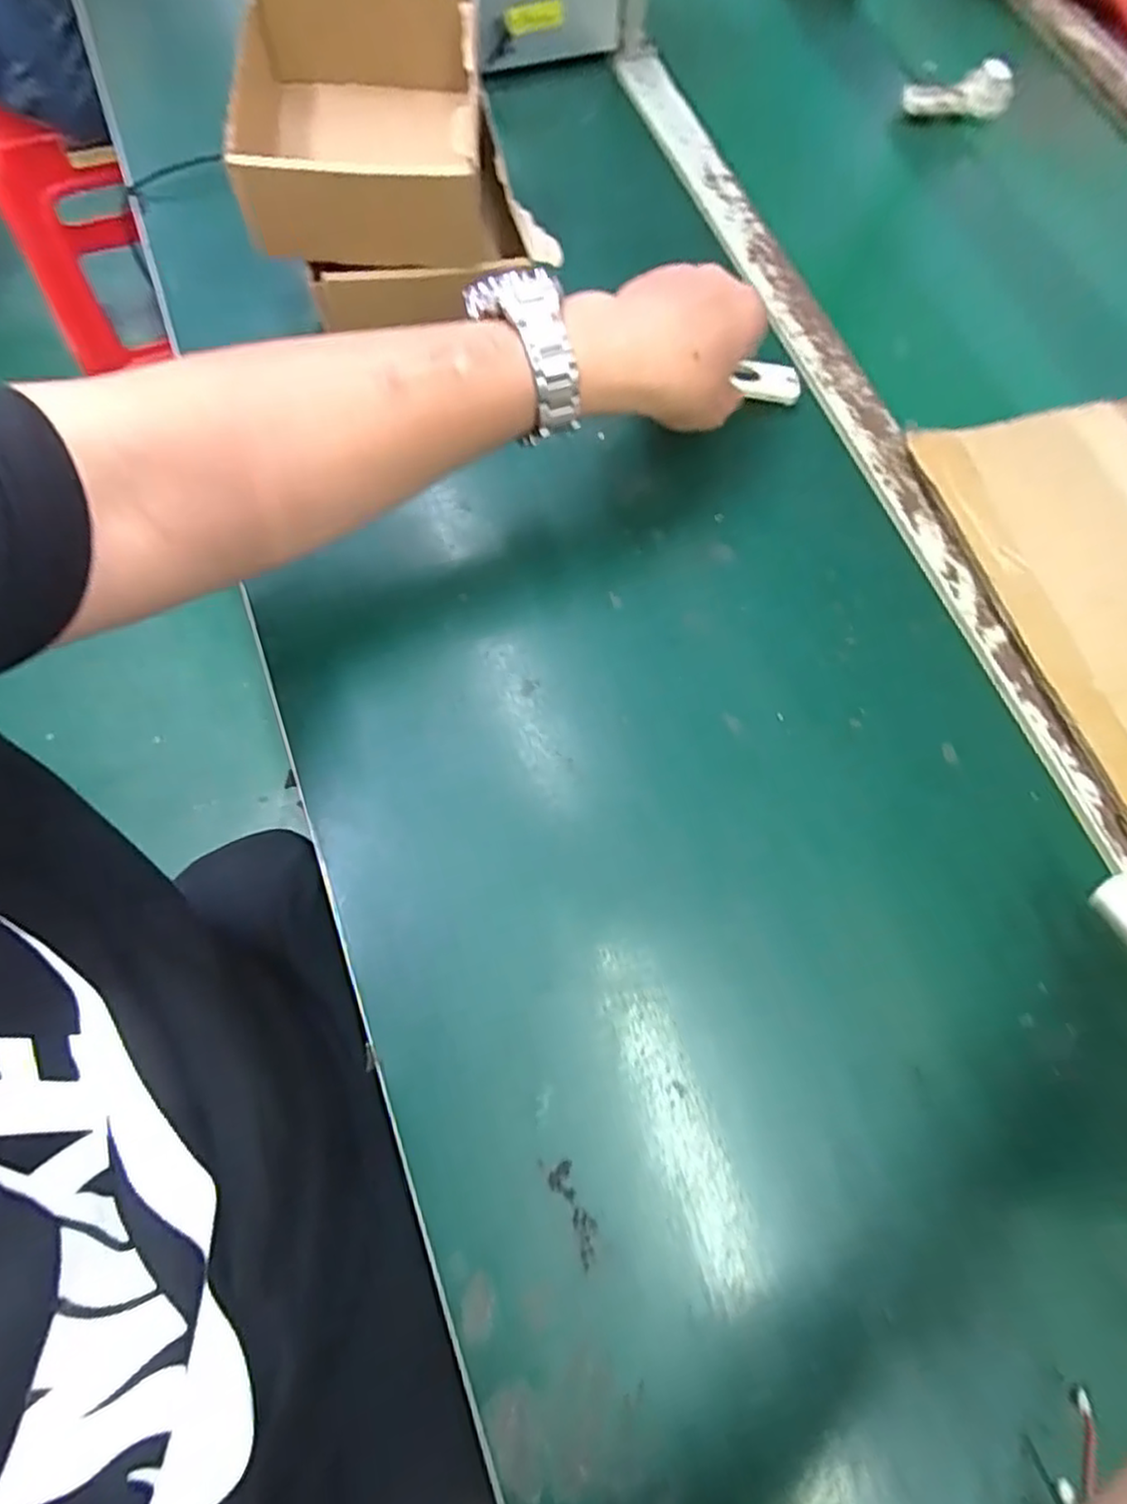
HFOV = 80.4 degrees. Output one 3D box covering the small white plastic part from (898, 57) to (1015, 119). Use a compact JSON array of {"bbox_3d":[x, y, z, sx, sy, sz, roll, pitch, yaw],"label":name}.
[{"bbox_3d":[0.349,-0.581,0.588,0.097,0.033,0.016,-5,71,-7],"label":"small white plastic part"}]

